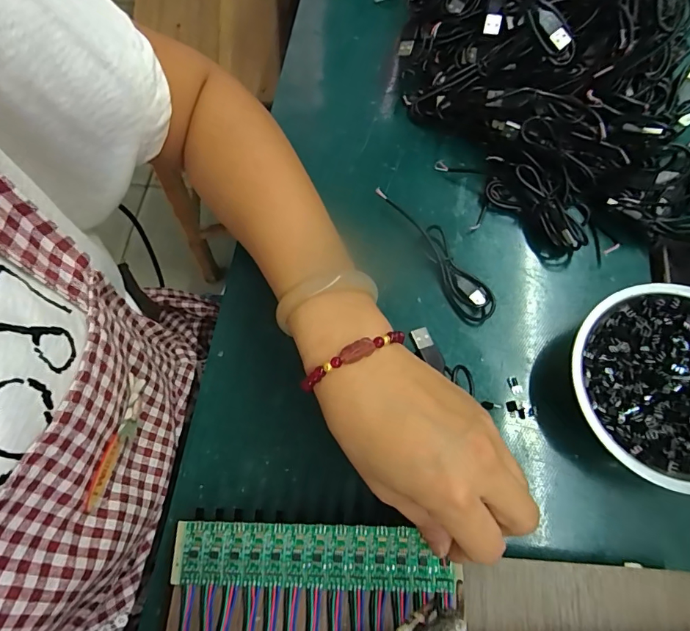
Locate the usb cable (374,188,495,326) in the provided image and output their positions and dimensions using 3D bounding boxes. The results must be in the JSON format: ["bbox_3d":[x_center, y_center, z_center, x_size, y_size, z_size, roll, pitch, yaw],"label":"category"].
[{"bbox_3d":[0.072,-0.051,0.338,0.030,0.011,0.131,-28,72,-7],"label":"usb cable"}]

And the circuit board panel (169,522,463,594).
[{"bbox_3d":[-0.019,0.140,0.248,0.161,0.004,0.033,1,71,3],"label":"circuit board panel"}]

